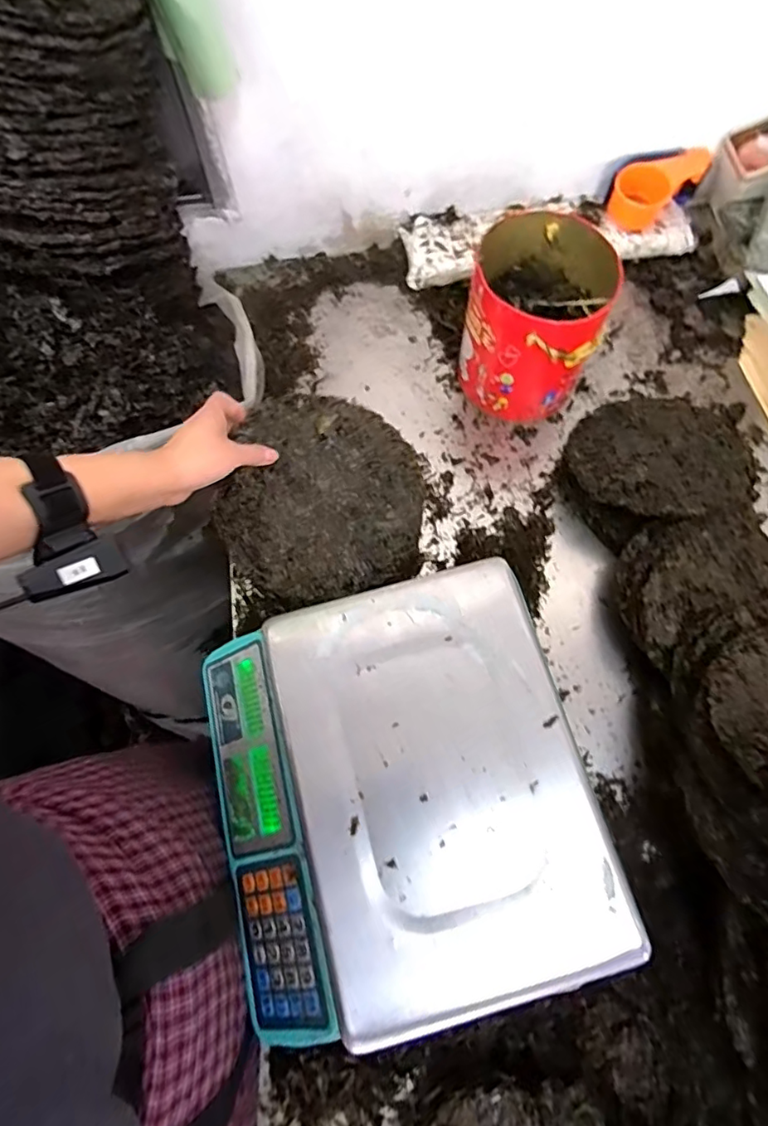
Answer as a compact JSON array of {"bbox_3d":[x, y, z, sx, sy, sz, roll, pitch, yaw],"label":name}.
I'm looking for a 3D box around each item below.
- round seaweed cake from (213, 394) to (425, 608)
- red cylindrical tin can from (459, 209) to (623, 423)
[{"bbox_3d":[-0.058,-0.061,0.546,0.191,0.012,0.198,1,84,-8],"label":"round seaweed cake"},{"bbox_3d":[0.186,-0.299,0.707,0.153,0.175,0.167,0,69,1],"label":"red cylindrical tin can"}]

